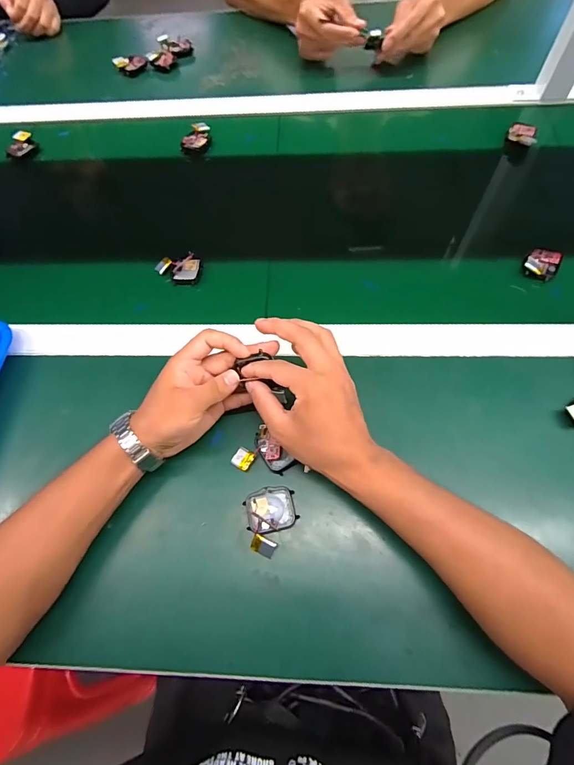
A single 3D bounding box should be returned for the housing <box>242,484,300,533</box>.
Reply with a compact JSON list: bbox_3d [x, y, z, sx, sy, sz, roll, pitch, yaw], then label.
[{"bbox_3d":[-0.015,0.120,0.365,0.045,0.011,0.039,-14,66,-2],"label":"housing"}]

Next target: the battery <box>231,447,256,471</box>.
[{"bbox_3d":[-0.043,0.076,0.384,0.020,0.004,0.019,26,71,15],"label":"battery"}]

